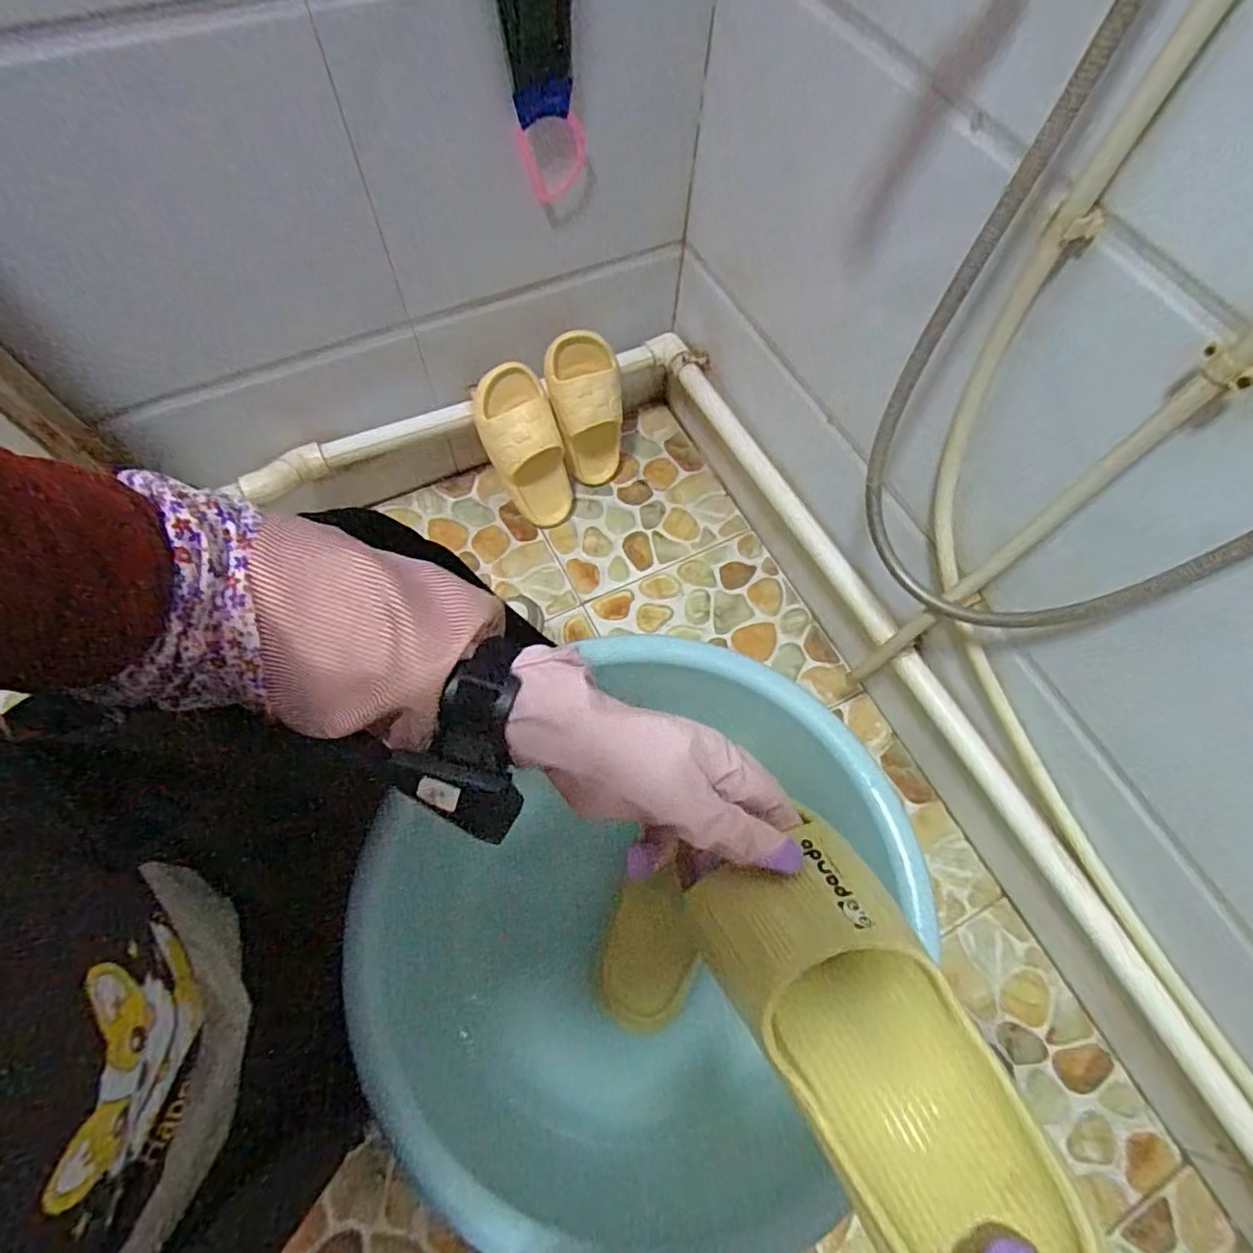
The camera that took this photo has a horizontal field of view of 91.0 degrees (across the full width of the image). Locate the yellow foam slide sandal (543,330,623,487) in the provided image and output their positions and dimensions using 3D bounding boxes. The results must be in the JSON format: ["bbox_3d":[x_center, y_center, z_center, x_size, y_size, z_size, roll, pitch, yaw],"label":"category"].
[{"bbox_3d":[-0.065,-0.316,0.952,0.106,0.252,0.081,-15,68,-9],"label":"yellow foam slide sandal"}]

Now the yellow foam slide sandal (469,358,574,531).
[{"bbox_3d":[-0.152,-0.260,0.927,0.115,0.227,0.124,-14,68,-9],"label":"yellow foam slide sandal"}]

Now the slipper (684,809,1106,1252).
[{"bbox_3d":[0.114,0.189,0.279,0.092,0.049,0.193,-31,64,-15],"label":"slipper"}]

